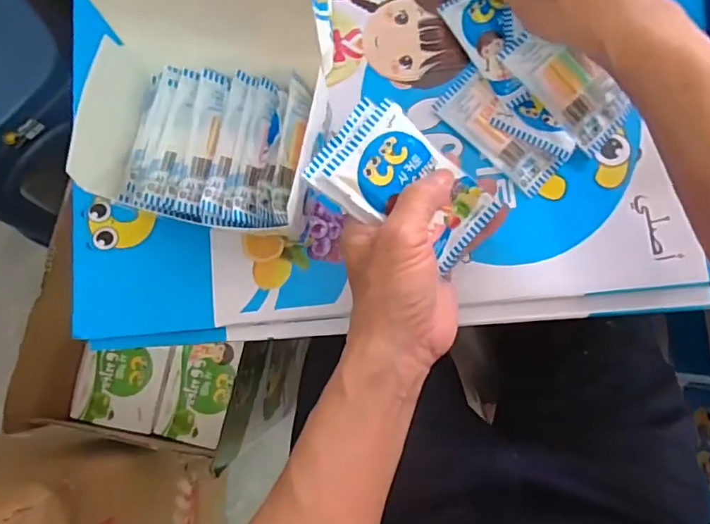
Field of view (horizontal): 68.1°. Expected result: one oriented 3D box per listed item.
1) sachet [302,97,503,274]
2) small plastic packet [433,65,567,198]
[{"bbox_3d":[0.032,-0.047,0.337,0.110,0.016,0.070,40,78,-9],"label":"sachet"},{"bbox_3d":[0.110,-0.099,0.401,0.041,0.010,0.103,-44,82,-3],"label":"small plastic packet"}]

